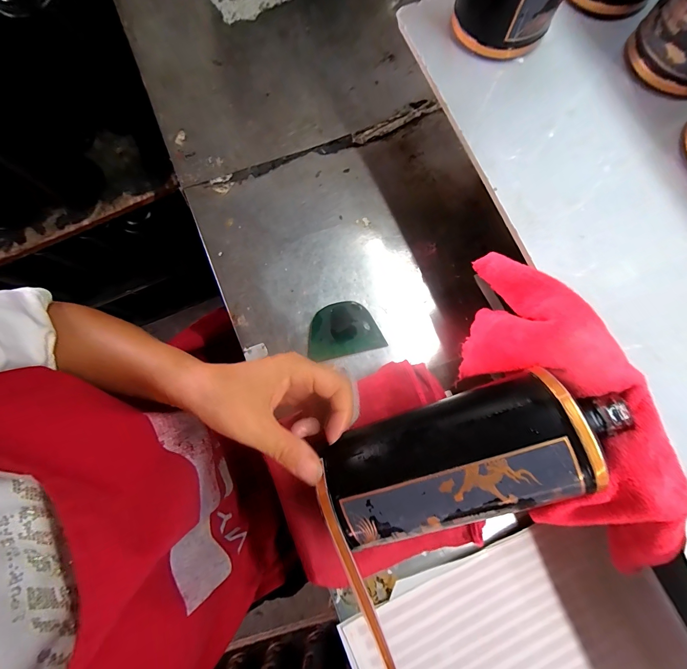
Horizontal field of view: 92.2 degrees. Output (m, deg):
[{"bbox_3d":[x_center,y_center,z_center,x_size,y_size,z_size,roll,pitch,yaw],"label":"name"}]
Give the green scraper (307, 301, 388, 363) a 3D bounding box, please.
[{"bbox_3d":[-0.001,-0.005,0.350,0.078,0.010,0.054,-14,79,-3],"label":"green scraper"}]

